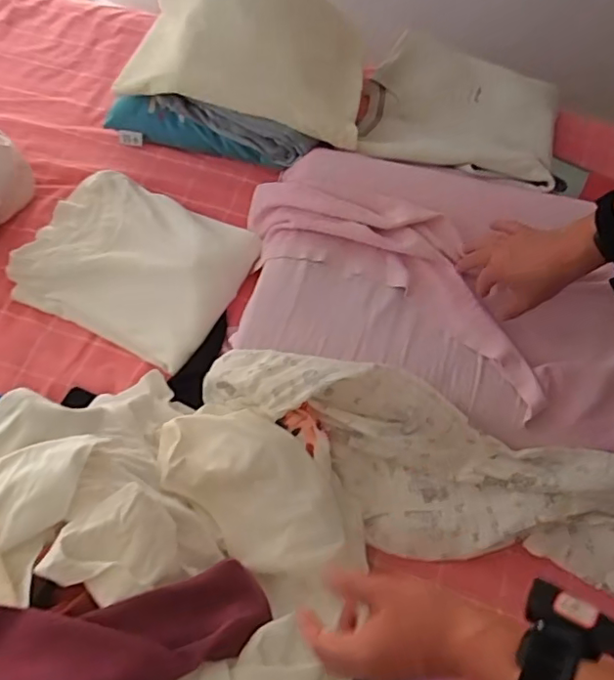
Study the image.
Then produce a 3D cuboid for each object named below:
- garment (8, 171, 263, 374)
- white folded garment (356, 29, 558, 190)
[{"bbox_3d":[-0.258,-0.119,0.844,0.324,0.052,0.250,26,67,11],"label":"garment"},{"bbox_3d":[0.253,-0.382,0.922,0.313,0.089,0.360,16,65,6],"label":"white folded garment"}]

